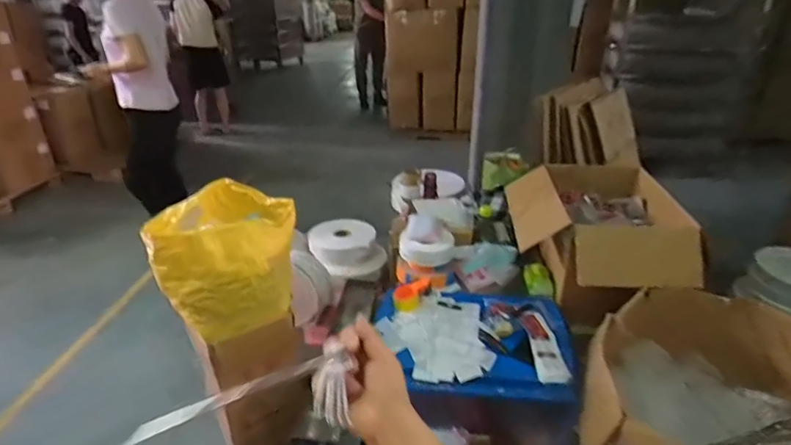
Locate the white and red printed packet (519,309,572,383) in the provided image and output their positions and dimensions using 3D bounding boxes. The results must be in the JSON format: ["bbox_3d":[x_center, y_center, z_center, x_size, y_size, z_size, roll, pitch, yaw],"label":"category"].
[{"bbox_3d":[0.469,0.376,1.548,0.094,0.045,0.325,0,28,0],"label":"white and red printed packet"}]

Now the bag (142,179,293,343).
[{"bbox_3d":[-0.527,0.094,1.510,0.416,0.305,0.417,-20,33,-33],"label":"bag"}]

